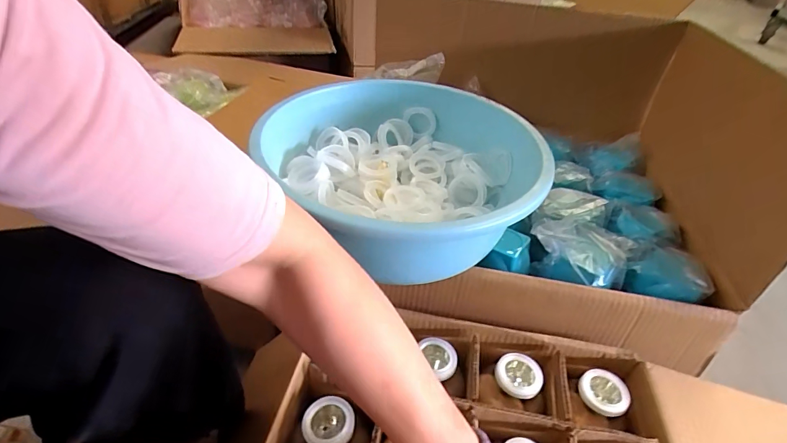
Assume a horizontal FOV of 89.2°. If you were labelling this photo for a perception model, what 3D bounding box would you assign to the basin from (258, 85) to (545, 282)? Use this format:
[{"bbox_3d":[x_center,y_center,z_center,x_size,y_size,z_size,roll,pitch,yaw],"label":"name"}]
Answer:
[{"bbox_3d":[0.023,-0.074,0.535,0.319,0.111,0.354,-19,45,-27],"label":"basin"}]

